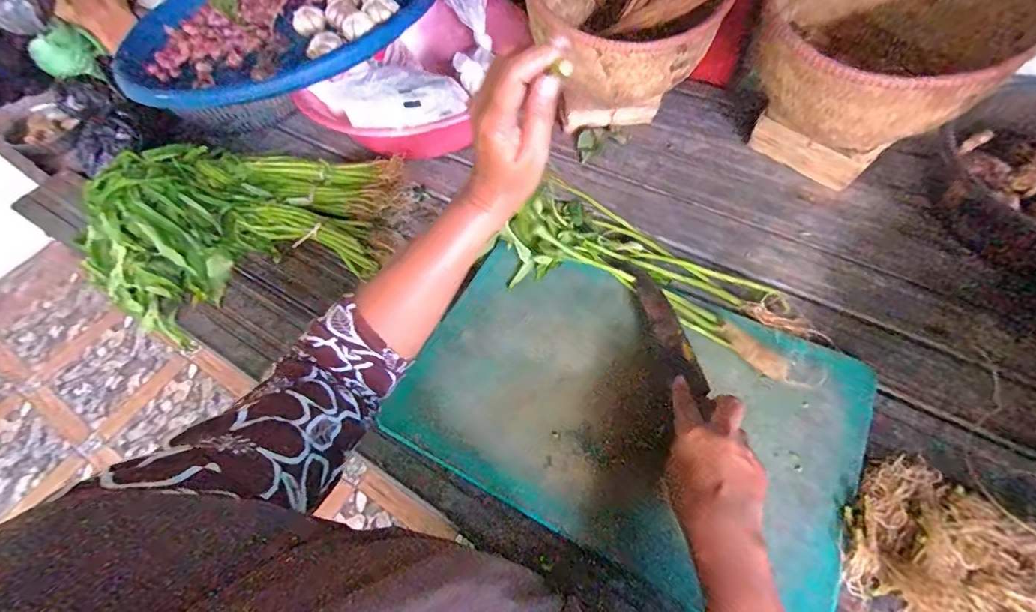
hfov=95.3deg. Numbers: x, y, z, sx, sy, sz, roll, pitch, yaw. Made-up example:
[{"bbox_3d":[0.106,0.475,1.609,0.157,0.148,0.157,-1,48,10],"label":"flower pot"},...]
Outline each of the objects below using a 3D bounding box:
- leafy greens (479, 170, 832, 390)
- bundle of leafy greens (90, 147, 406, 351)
[{"bbox_3d":[0.152,-0.036,0.553,0.367,0.041,0.152,32,67,21],"label":"leafy greens"},{"bbox_3d":[-0.368,-0.119,0.640,0.411,0.110,0.219,-14,58,-2],"label":"bundle of leafy greens"}]

